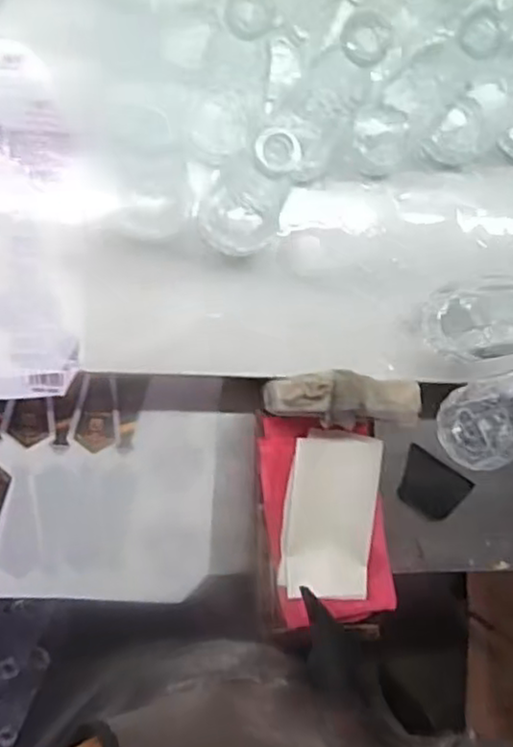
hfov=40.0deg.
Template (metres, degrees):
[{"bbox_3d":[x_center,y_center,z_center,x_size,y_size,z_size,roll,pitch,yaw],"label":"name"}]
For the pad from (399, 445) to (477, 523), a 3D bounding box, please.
[{"bbox_3d":[0.186,0.121,0.750,0.077,0.012,0.058,33,89,-8],"label":"pad"}]

